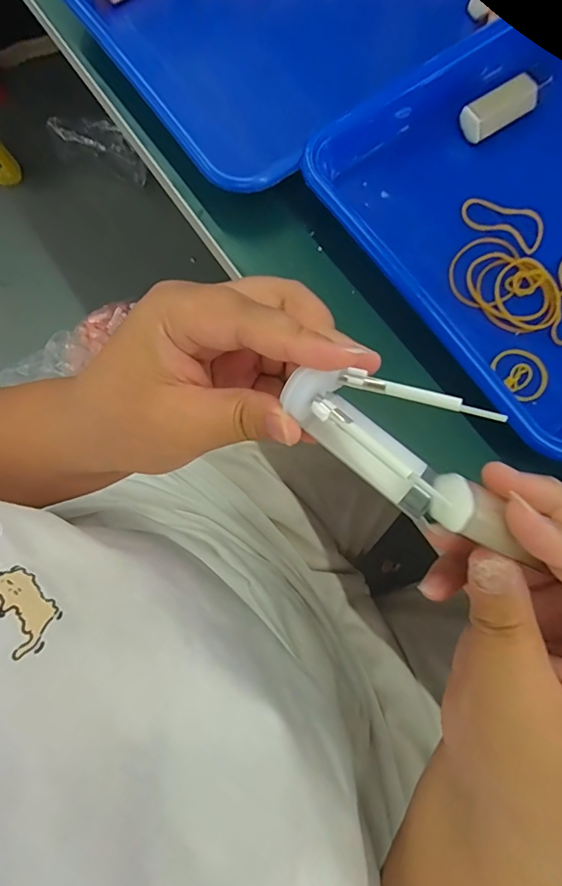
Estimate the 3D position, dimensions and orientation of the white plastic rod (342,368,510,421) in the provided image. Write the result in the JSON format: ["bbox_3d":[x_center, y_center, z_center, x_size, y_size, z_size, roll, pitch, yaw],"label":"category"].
[{"bbox_3d":[0.054,-0.019,0.185,0.064,0.004,0.006,16,77,13],"label":"white plastic rod"}]

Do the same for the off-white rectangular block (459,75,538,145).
[{"bbox_3d":[0.140,-0.215,0.302,0.050,0.012,0.023,-27,107,0],"label":"off-white rectangular block"}]

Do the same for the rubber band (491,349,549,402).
[{"bbox_3d":[0.141,-0.042,0.273,0.027,0.004,0.033,-41,79,-8],"label":"rubber band"}]

